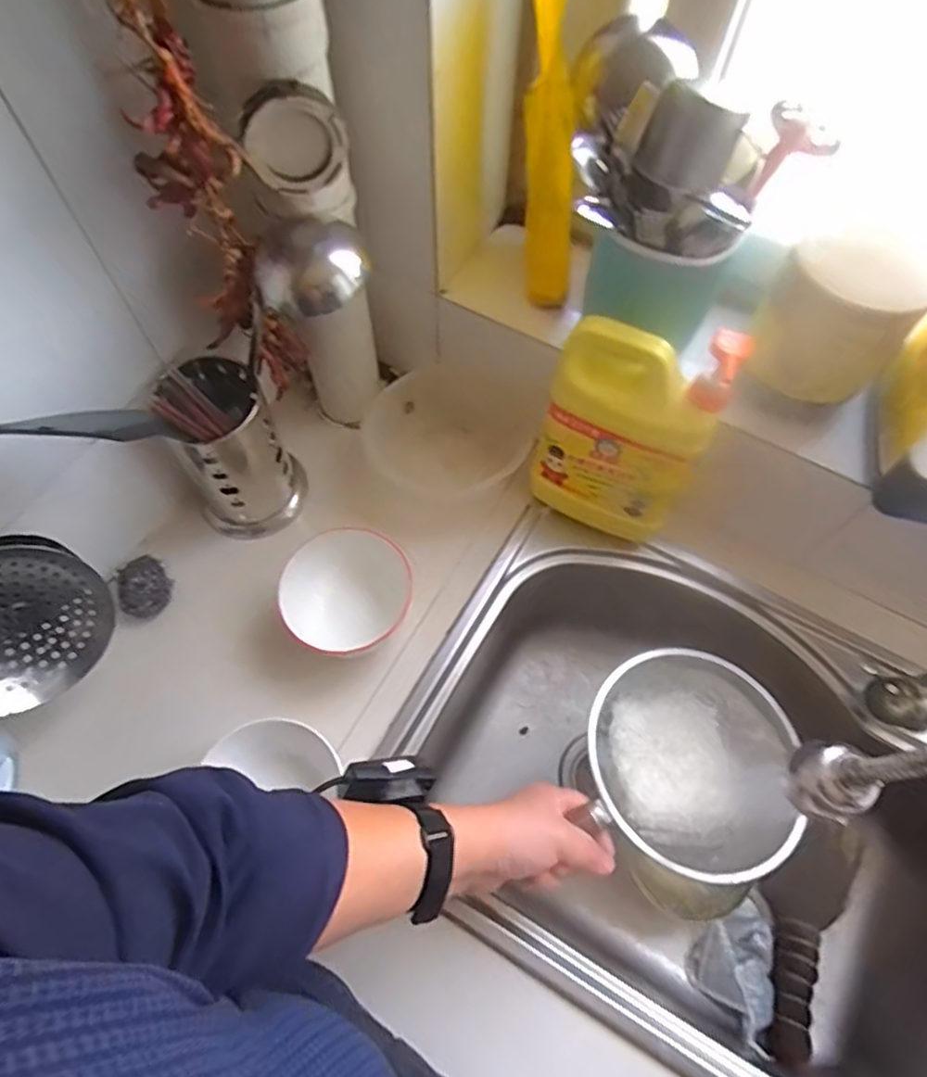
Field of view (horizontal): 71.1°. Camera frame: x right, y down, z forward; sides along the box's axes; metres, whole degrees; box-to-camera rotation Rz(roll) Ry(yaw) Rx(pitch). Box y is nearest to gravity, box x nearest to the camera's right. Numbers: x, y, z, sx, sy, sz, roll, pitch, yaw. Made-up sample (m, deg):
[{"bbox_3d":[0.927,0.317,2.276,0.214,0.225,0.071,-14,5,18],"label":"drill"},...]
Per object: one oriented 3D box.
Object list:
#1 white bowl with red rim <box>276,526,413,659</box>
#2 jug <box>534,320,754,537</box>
[{"bbox_3d":[-0.117,0.056,0.642,0.113,0.070,0.127,18,66,8],"label":"white bowl with red rim"},{"bbox_3d":[0.148,-0.091,0.616,0.145,0.212,0.077,23,66,10],"label":"jug"}]

